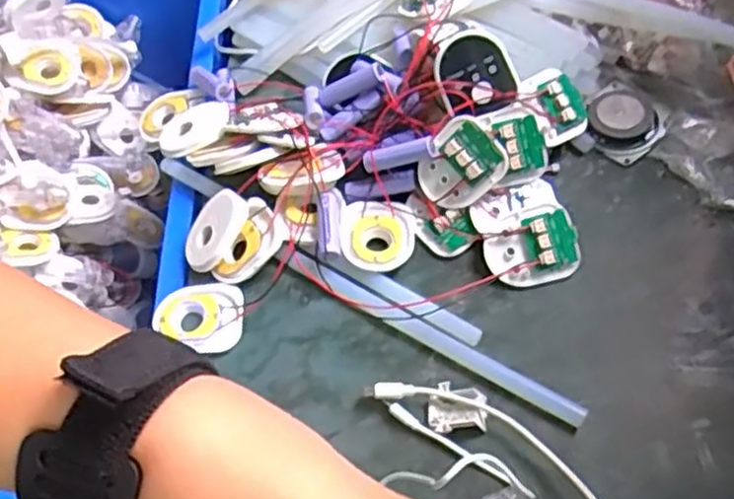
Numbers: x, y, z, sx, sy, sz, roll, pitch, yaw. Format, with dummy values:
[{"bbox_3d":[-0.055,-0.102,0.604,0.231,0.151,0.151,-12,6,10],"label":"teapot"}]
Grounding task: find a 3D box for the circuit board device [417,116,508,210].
[{"bbox_3d":[0.060,-0.053,0.486,0.048,0.010,0.058,46,114,4],"label":"circuit board device"}]

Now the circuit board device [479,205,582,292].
[{"bbox_3d":[0.105,0.002,0.472,0.057,0.012,0.042,-21,91,11],"label":"circuit board device"}]

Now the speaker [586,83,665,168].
[{"bbox_3d":[0.180,-0.089,0.521,0.053,0.019,0.053,-1,59,3],"label":"speaker"}]

